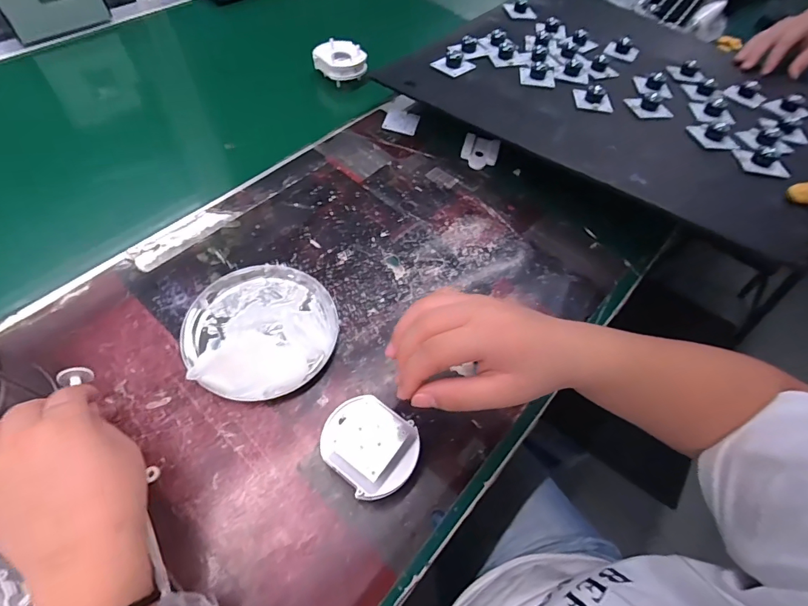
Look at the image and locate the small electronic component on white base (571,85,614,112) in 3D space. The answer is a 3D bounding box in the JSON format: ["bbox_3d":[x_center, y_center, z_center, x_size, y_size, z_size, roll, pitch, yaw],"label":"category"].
[{"bbox_3d":[0.227,-0.246,0.502,0.047,0.022,0.034,22,59,7],"label":"small electronic component on white base"}]

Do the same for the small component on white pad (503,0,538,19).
[{"bbox_3d":[0.184,-0.463,0.657,0.040,0.014,0.040,-8,60,-11],"label":"small component on white pad"}]

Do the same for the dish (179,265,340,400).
[{"bbox_3d":[-0.125,0.020,0.367,0.127,0.021,0.125,3,58,-4],"label":"dish"}]

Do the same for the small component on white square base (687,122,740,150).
[{"bbox_3d":[0.355,-0.193,0.476,0.050,0.022,0.033,19,59,8],"label":"small component on white square base"}]

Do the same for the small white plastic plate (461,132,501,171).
[{"bbox_3d":[0.096,-0.190,0.525,0.043,0.012,0.052,15,58,3],"label":"small white plastic plate"}]

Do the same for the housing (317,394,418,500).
[{"bbox_3d":[-0.025,0.106,0.312,0.067,0.042,0.060,40,63,17],"label":"housing"}]

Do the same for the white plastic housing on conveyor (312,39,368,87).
[{"bbox_3d":[-0.087,-0.331,0.578,0.061,0.033,0.054,39,62,17],"label":"white plastic housing on conveyor"}]

